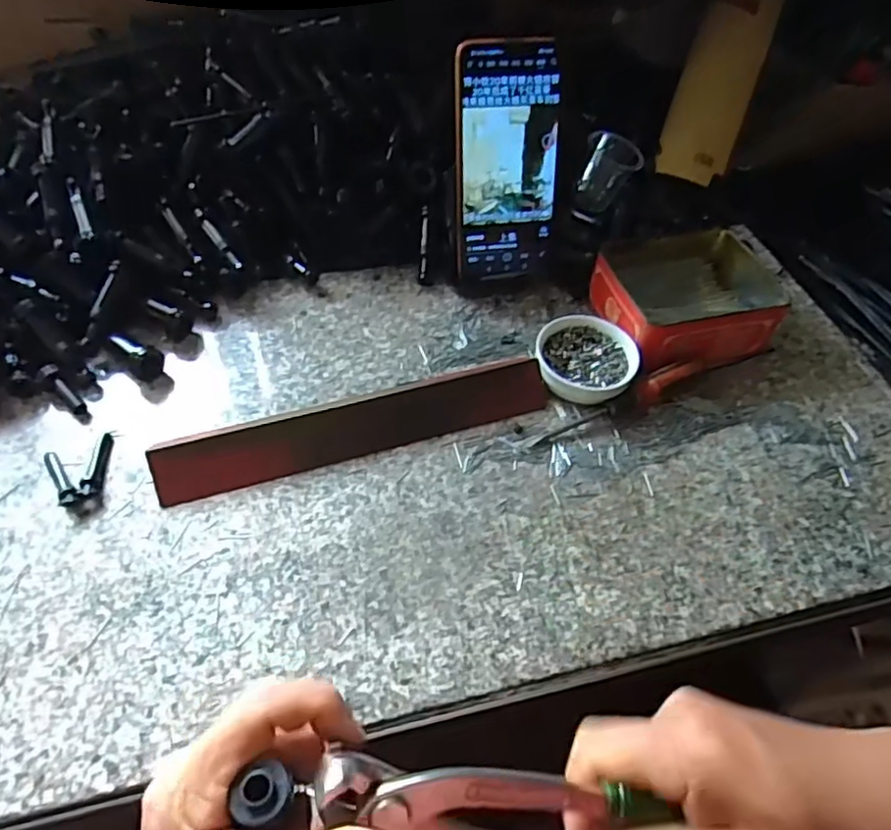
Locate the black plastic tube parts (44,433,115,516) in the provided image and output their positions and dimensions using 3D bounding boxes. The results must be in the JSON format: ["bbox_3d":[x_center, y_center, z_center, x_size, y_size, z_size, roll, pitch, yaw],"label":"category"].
[{"bbox_3d":[-0.221,0.035,0.392,0.038,0.009,0.055,-26,57,-22],"label":"black plastic tube parts"}]

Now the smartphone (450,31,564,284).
[{"bbox_3d":[0.046,-0.182,0.470,0.077,0.164,0.012,-10,31,-11],"label":"smartphone"}]

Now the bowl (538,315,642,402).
[{"bbox_3d":[0.101,-0.038,0.461,0.070,0.026,0.069,2,51,-2],"label":"bowl"}]

